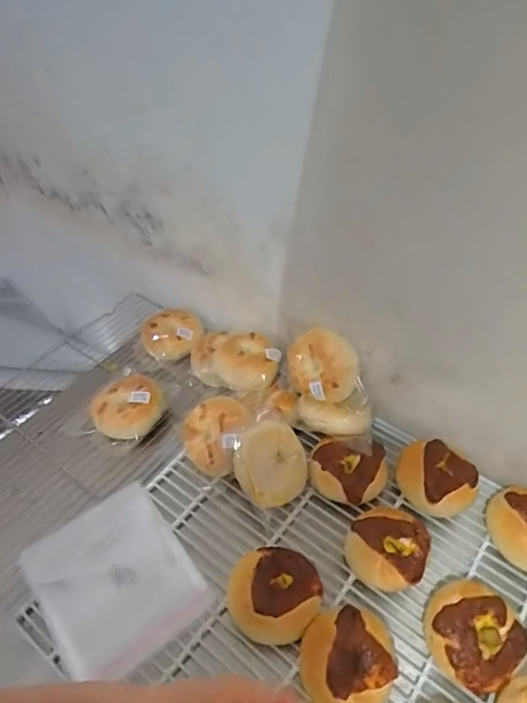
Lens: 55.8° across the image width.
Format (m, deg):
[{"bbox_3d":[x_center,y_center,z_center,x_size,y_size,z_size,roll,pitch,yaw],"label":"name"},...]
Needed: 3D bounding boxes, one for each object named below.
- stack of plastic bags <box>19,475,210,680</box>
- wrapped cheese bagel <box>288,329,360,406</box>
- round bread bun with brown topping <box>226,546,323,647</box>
[{"bbox_3d":[-0.192,0.297,0.645,0.178,0.013,0.196,-31,64,-19],"label":"stack of plastic bags"},{"bbox_3d":[0.086,0.015,0.753,0.118,0.108,0.048,33,25,31],"label":"wrapped cheese bagel"},{"bbox_3d":[0.014,0.297,0.614,0.115,0.043,0.105,-1,47,1],"label":"round bread bun with brown topping"}]

